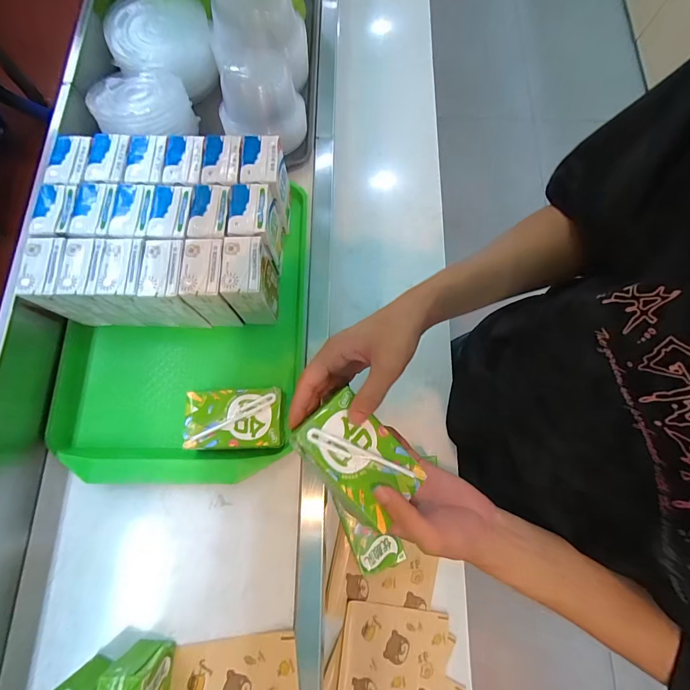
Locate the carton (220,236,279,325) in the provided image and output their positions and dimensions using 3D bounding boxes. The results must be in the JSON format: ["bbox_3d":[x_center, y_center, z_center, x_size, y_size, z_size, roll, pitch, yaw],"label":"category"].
[{"bbox_3d":[-0.107,-0.070,0.428,0.043,0.103,0.072,2,75,0],"label":"carton"}]

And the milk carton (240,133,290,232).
[{"bbox_3d":[-0.096,-0.201,0.453,0.045,0.094,0.064,-1,75,-1],"label":"milk carton"}]

